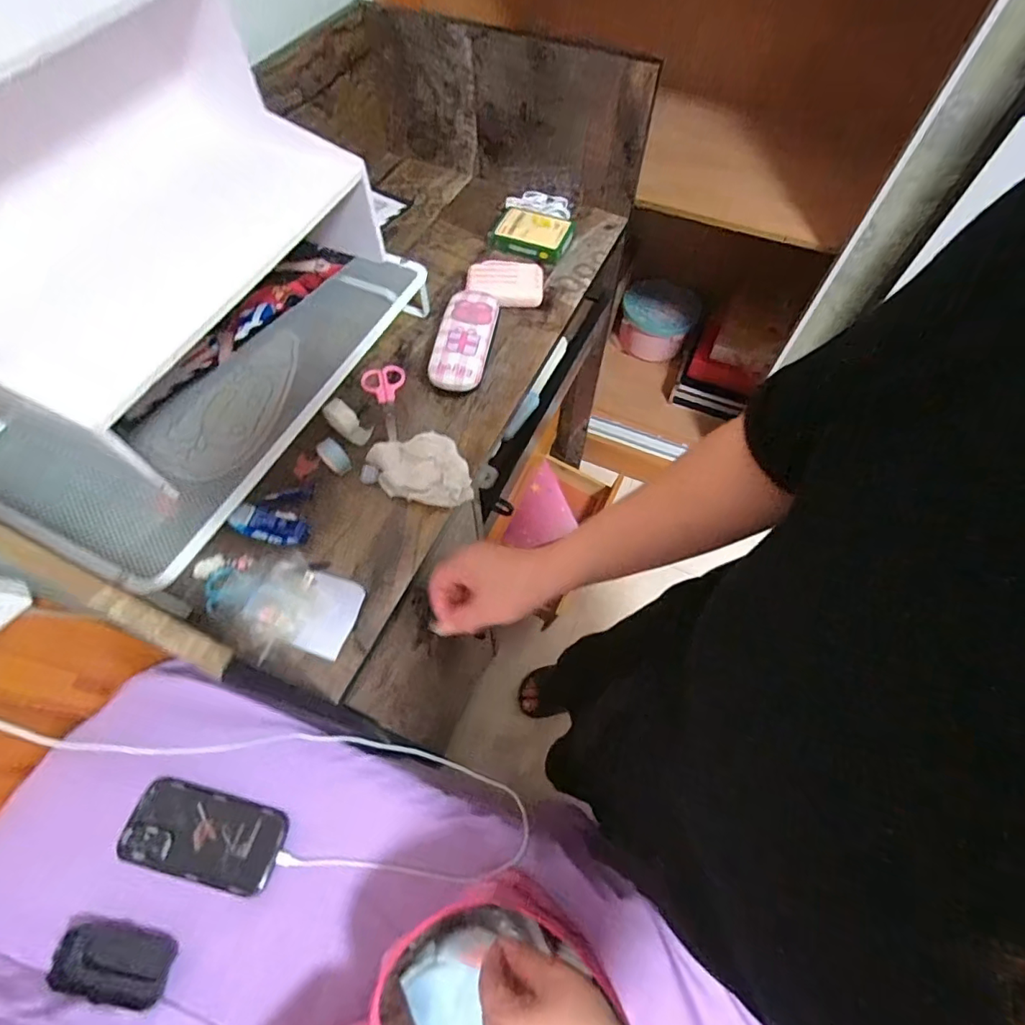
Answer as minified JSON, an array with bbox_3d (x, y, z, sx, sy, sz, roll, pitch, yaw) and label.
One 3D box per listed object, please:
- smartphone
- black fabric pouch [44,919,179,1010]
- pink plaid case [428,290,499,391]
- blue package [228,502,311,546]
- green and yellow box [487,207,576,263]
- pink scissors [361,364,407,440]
[{"bbox_3d":[-0.338,0.354,0.565,0.162,0.009,0.080,16,51,0],"label":"smartphone"},{"bbox_3d":[-0.399,0.451,0.515,0.104,0.010,0.060,16,49,-9],"label":"black fabric pouch"},{"bbox_3d":[-0.056,-0.207,0.624,0.064,0.039,0.151,9,62,5],"label":"pink plaid case"},{"bbox_3d":[-0.242,0.014,0.519,0.077,0.021,0.038,18,63,9],"label":"blue package"},{"bbox_3d":[0.024,-0.403,0.739,0.112,0.024,0.089,21,64,11],"label":"green and yellow box"},{"bbox_3d":[-0.141,-0.131,0.603,0.050,0.010,0.104,-20,64,-11],"label":"pink scissors"}]

